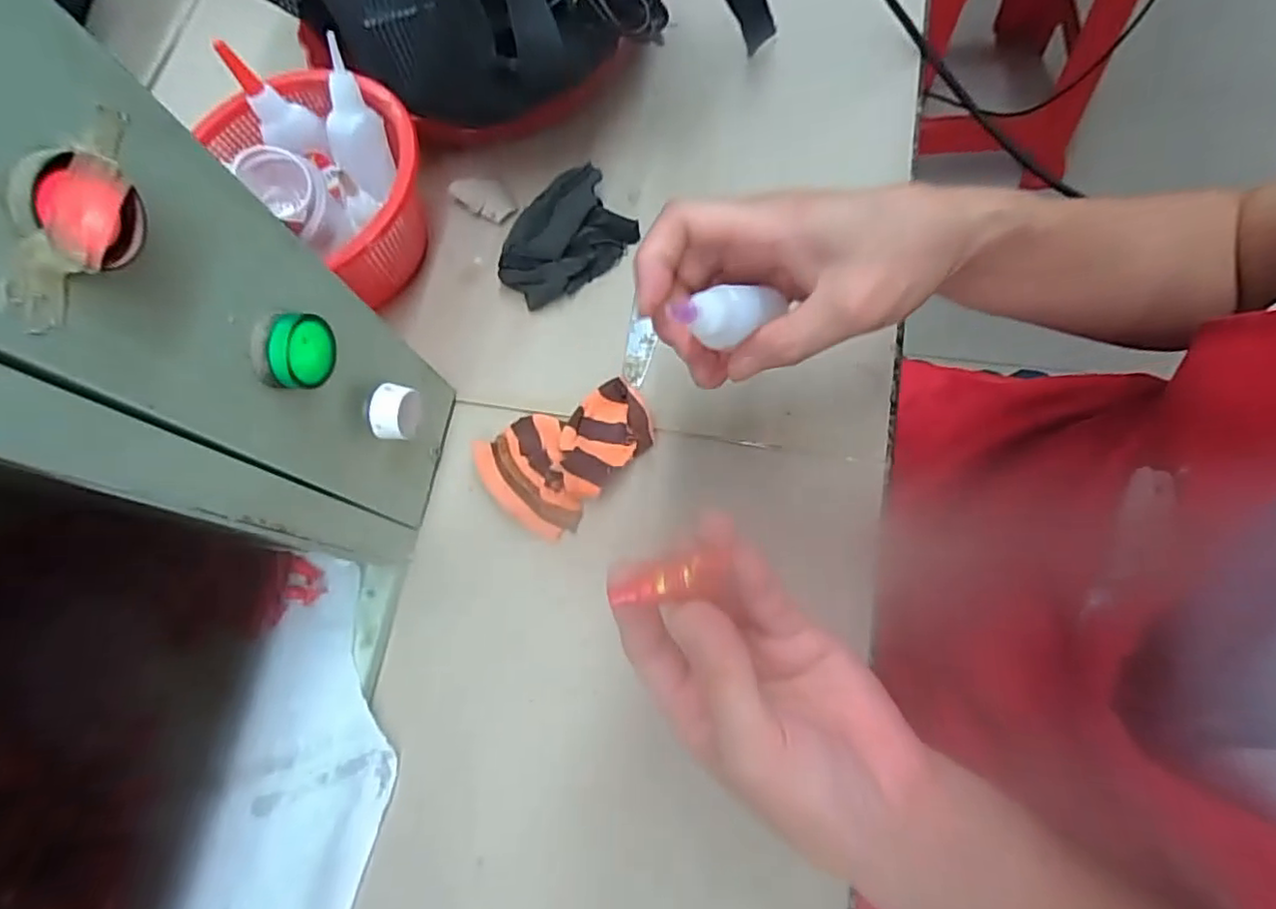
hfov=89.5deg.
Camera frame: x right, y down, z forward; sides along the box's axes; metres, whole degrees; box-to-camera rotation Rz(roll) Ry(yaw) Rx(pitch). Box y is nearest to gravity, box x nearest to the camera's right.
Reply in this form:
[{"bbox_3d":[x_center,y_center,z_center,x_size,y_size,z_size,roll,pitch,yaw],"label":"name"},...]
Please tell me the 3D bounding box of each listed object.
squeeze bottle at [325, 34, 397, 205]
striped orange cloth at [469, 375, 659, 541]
[{"bbox_3d":[-0.166,-0.193,0.375,0.028,0.084,0.026,-7,41,-1],"label":"squeeze bottle"},{"bbox_3d":[-0.040,-0.006,0.354,0.068,0.025,0.093,40,81,17],"label":"striped orange cloth"}]

